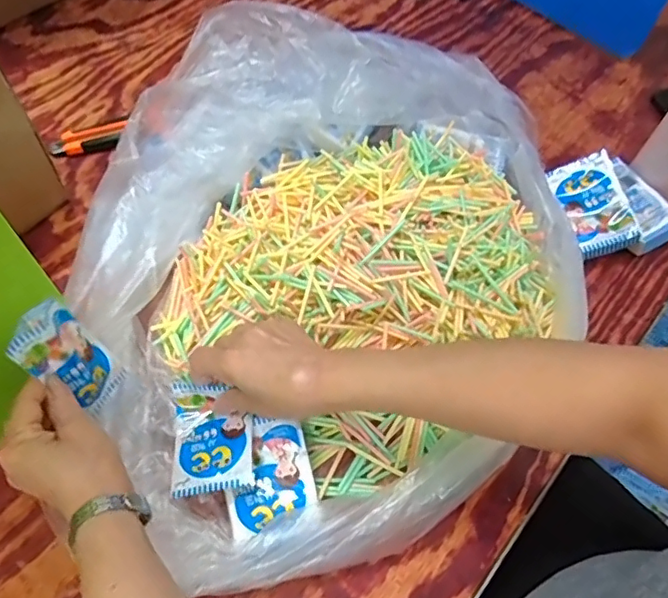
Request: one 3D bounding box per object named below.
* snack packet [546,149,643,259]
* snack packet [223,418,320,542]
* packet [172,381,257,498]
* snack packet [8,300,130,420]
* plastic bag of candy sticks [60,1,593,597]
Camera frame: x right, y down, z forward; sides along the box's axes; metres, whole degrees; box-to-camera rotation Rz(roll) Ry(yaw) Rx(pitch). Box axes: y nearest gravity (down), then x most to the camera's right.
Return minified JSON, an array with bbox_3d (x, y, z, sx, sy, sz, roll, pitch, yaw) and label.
[{"bbox_3d":[0.279,-0.103,0.599,0.062,0.017,0.110,-21,65,19],"label":"snack packet"},{"bbox_3d":[-0.054,0.142,0.455,0.070,0.020,0.082,-12,62,-10],"label":"snack packet"},{"bbox_3d":[-0.102,0.114,0.466,0.063,0.018,0.093,-6,61,-6],"label":"packet"},{"bbox_3d":[-0.215,0.052,0.458,0.025,0.096,0.056,-1,47,27],"label":"snack packet"},{"bbox_3d":[-0.023,-0.051,0.519,0.522,0.126,0.487,-31,66,-19],"label":"plastic bag of candy sticks"}]

